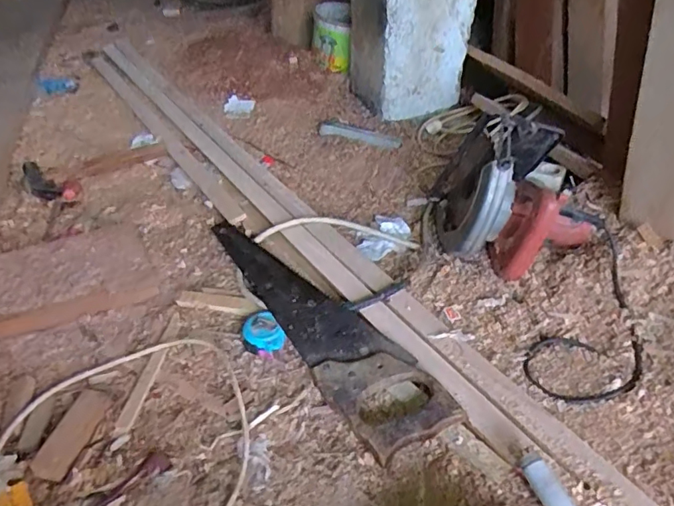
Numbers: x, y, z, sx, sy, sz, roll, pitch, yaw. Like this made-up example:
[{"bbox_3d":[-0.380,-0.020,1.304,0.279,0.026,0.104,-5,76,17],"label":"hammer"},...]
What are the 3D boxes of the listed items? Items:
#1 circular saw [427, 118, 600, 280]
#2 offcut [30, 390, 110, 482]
[{"bbox_3d":[0.277,-0.090,0.822,0.238,0.202,0.205,8,39,9],"label":"circular saw"},{"bbox_3d":[-0.322,0.215,0.633,0.049,0.006,0.119,6,39,6],"label":"offcut"}]

